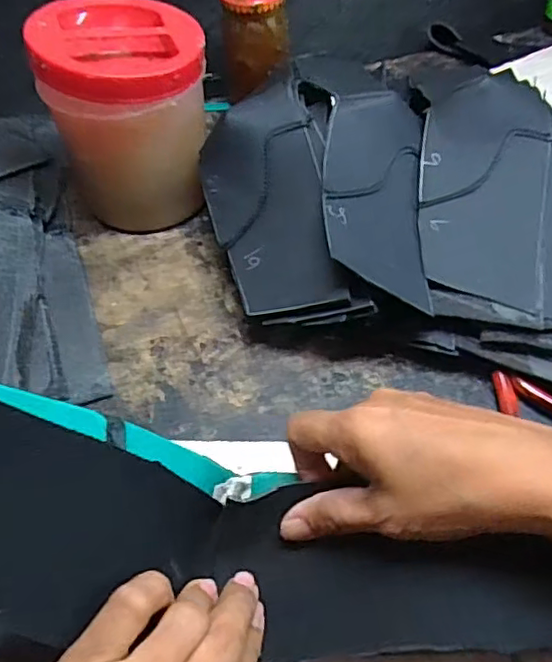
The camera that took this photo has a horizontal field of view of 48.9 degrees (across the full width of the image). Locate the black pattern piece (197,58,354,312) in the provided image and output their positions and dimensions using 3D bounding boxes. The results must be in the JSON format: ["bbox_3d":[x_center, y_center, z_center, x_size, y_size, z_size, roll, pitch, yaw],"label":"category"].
[{"bbox_3d":[-0.008,-0.095,0.421,0.086,0.020,0.174,-17,75,19],"label":"black pattern piece"}]

